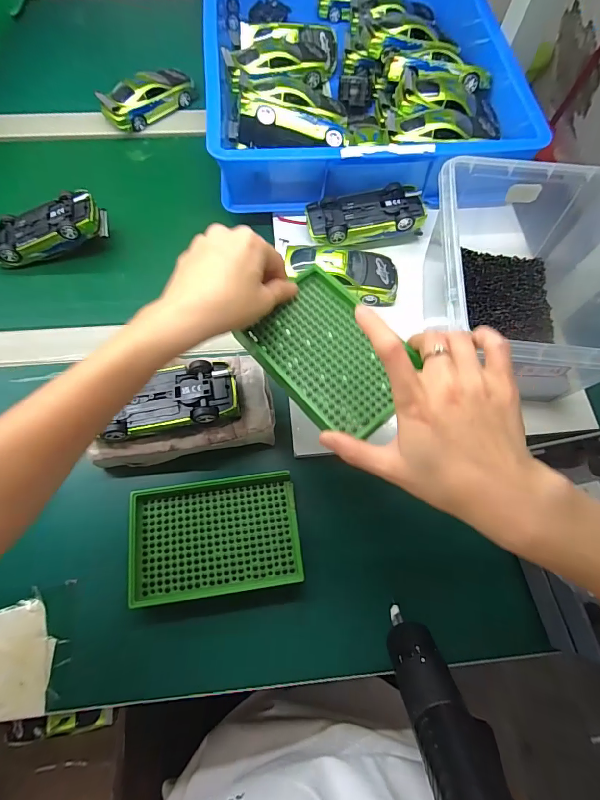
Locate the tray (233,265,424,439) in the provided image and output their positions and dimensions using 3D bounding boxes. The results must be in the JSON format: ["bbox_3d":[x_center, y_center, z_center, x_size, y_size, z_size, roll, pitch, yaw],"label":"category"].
[{"bbox_3d":[0.024,-0.037,0.304,0.097,0.010,0.130,-39,74,-16],"label":"tray"}]

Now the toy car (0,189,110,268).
[{"bbox_3d":[-0.283,-0.189,0.441,0.124,0.030,0.058,-17,69,4],"label":"toy car"}]

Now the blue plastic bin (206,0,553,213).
[{"bbox_3d":[0.064,-0.500,0.547,0.362,0.087,0.557,-4,68,-4],"label":"blue plastic bin"}]

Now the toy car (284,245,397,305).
[{"bbox_3d":[0.045,-0.136,0.417,0.118,0.041,0.051,5,68,0],"label":"toy car"}]

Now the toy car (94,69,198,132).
[{"bbox_3d":[-0.207,-0.410,0.533,0.122,0.040,0.049,-39,74,-16],"label":"toy car"}]

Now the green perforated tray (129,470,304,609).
[{"bbox_3d":[-0.071,0.114,0.331,0.136,0.011,0.090,-7,69,-5],"label":"green perforated tray"}]

